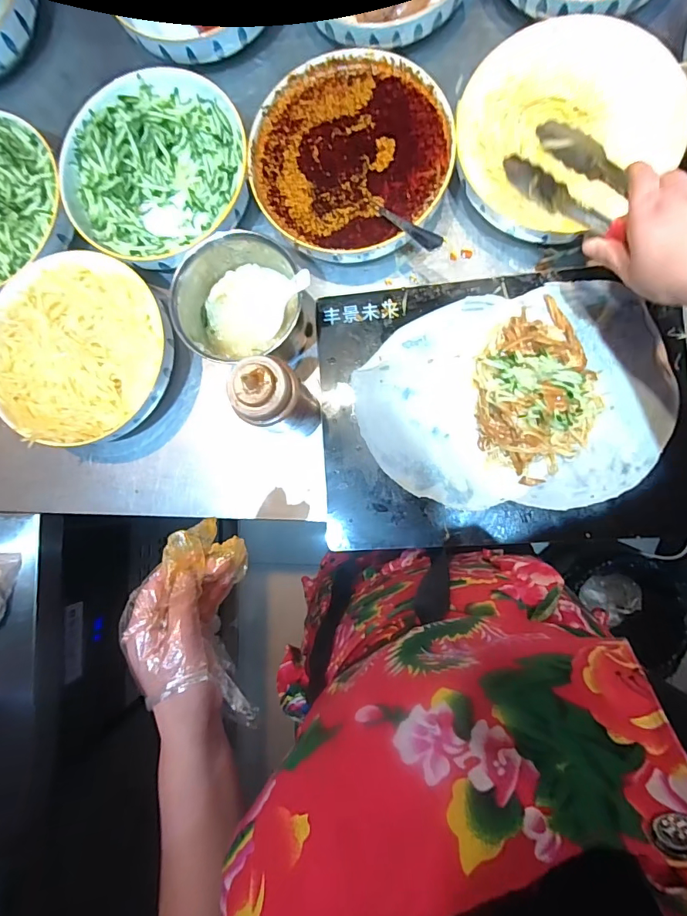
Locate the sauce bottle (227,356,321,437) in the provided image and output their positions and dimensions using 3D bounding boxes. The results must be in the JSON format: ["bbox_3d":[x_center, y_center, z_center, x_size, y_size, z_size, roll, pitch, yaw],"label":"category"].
[{"bbox_3d":[-0.065,-0.058,0.454,0.053,0.160,0.058,0,90,9],"label":"sauce bottle"}]

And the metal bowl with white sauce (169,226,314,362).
[{"bbox_3d":[-0.116,-0.186,0.509,0.134,0.073,0.138,-14,88,8],"label":"metal bowl with white sauce"}]

